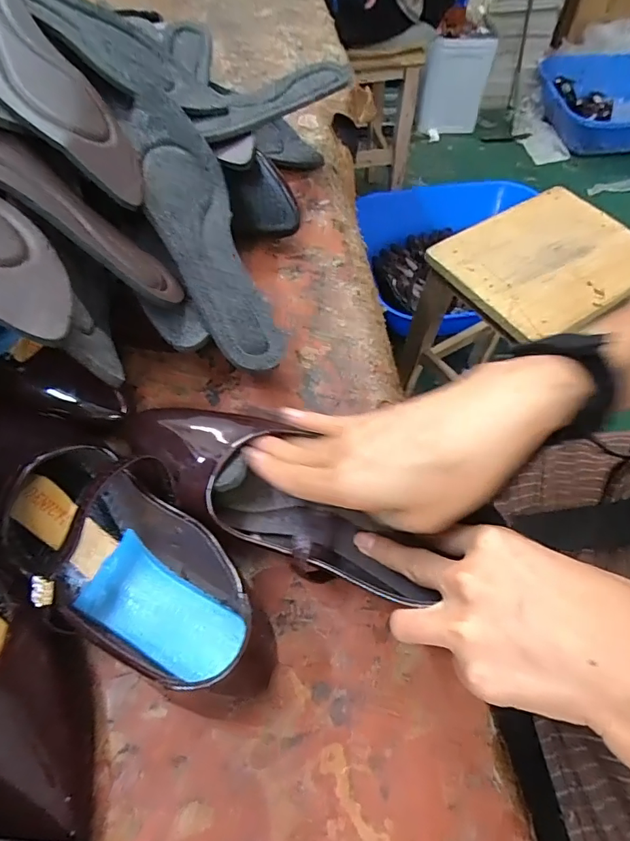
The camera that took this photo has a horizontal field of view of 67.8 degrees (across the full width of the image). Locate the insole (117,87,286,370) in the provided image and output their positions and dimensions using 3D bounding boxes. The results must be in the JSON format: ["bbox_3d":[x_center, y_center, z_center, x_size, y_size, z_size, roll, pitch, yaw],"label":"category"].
[{"bbox_3d":[-0.090,-0.156,0.371,0.073,0.011,0.255,-21,79,-31],"label":"insole"}]

